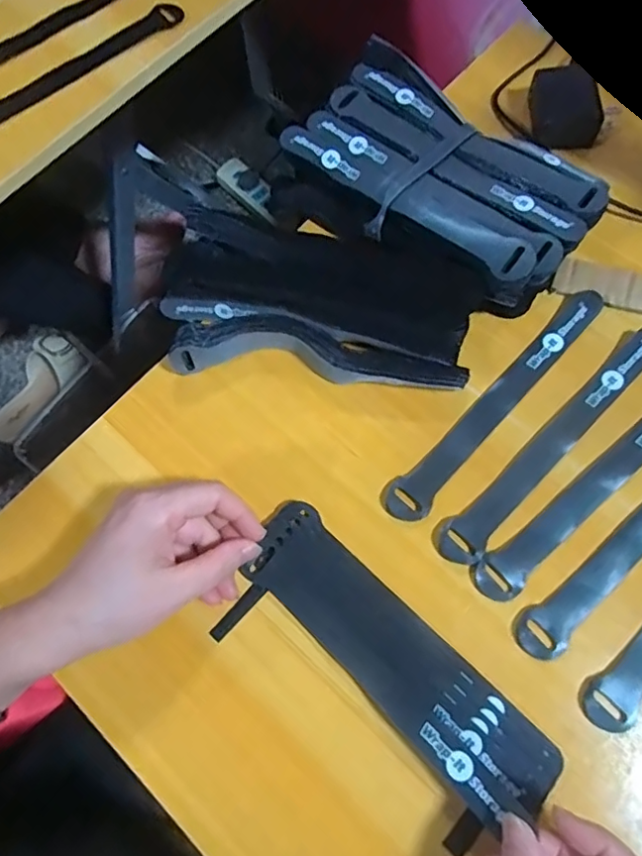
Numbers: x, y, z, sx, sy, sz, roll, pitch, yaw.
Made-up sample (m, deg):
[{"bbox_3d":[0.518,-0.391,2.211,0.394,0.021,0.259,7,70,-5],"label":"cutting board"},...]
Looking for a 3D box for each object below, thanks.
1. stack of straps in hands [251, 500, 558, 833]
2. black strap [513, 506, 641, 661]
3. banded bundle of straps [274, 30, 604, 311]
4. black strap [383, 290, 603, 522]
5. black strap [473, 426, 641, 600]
[{"bbox_3d":[0.039,0.125,0.307,0.197,0.022,0.052,42,76,18],"label":"stack of straps in hands"},{"bbox_3d":[0.196,0.060,0.332,0.207,0.008,0.024,-38,73,-12],"label":"black strap"},{"bbox_3d":[0.083,-0.176,0.391,0.210,0.046,0.127,39,75,14],"label":"banded bundle of straps"},{"bbox_3d":[0.119,-0.017,0.363,0.208,0.006,0.026,-43,74,-13],"label":"black strap"},{"bbox_3d":[0.177,0.032,0.343,0.209,0.004,0.023,-37,73,-12],"label":"black strap"}]

